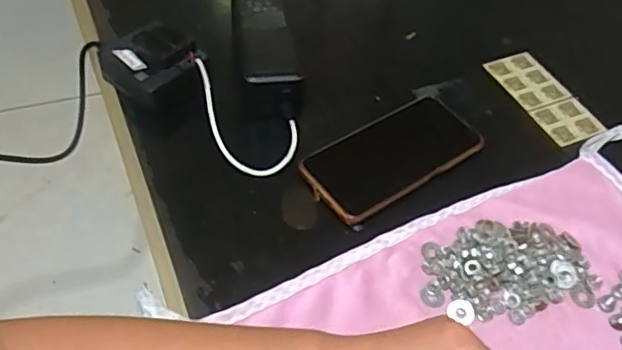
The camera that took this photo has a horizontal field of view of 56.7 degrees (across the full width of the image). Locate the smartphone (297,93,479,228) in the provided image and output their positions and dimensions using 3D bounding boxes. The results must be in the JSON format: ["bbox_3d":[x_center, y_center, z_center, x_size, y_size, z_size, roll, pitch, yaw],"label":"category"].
[{"bbox_3d":[0.074,-0.018,0.520,0.163,0.011,0.076,-27,59,-25],"label":"smartphone"}]

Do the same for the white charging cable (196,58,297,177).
[{"bbox_3d":[-0.055,-0.057,0.524,0.071,0.031,0.125,-12,53,-15],"label":"white charging cable"}]

